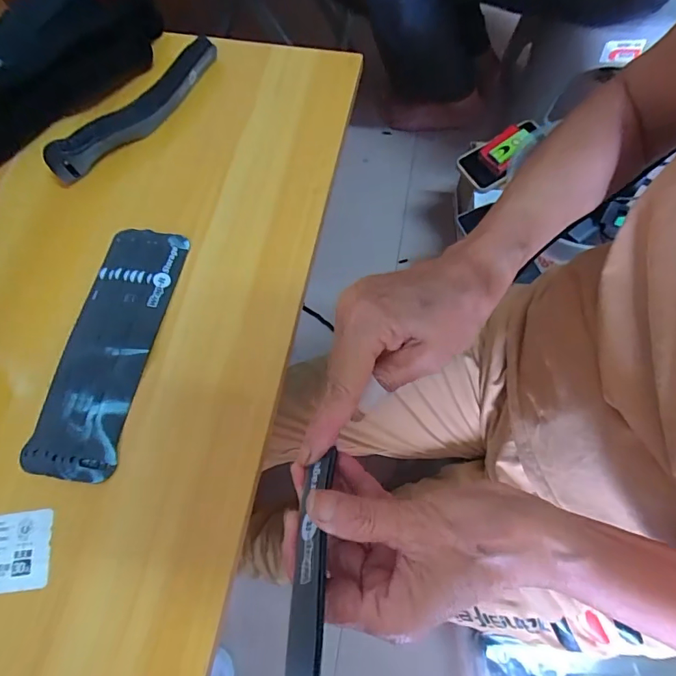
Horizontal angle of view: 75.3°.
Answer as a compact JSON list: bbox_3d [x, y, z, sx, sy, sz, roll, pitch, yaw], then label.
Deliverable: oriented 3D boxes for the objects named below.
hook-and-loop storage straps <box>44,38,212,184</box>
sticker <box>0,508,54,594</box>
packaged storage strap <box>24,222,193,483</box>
[{"bbox_3d":[-0.180,-0.212,0.403,0.034,0.028,0.191,36,76,13],"label":"hook-and-loop storage straps"},{"bbox_3d":[-0.224,0.145,0.297,0.057,0.004,0.049,-7,71,-1],"label":"sticker"},{"bbox_3d":[-0.176,0.005,0.341,0.067,0.016,0.197,11,72,5],"label":"packaged storage strap"}]

